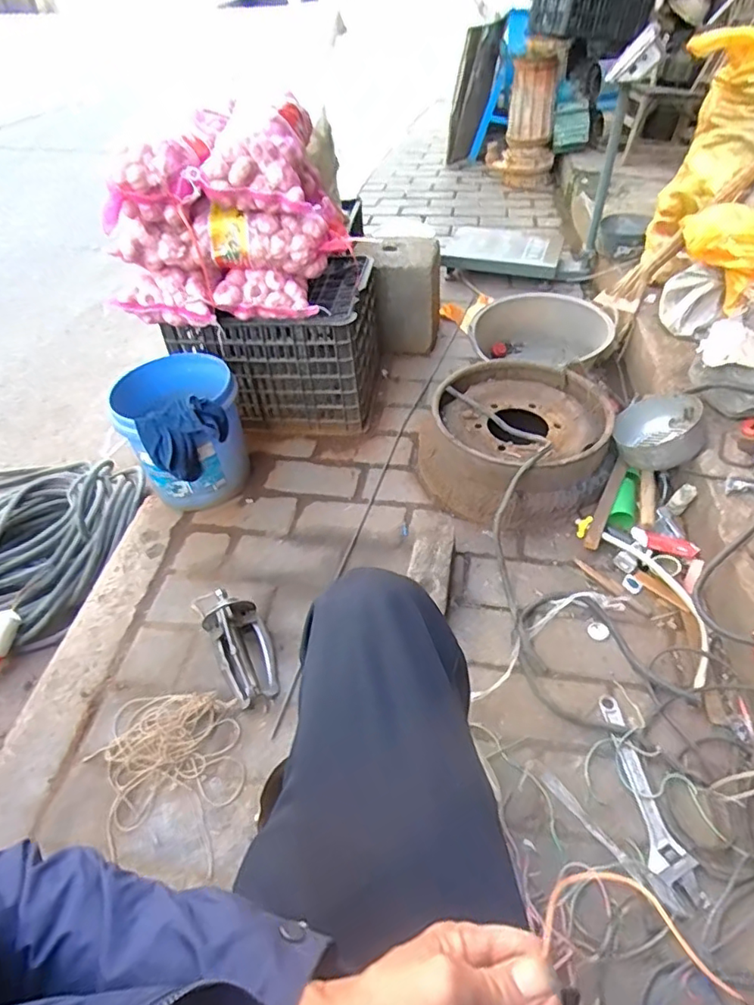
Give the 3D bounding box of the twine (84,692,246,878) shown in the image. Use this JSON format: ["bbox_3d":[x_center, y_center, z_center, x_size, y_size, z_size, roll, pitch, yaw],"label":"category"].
[{"bbox_3d":[-0.329,0.411,0.895,0.248,0.027,0.224,6,53,12],"label":"twine"}]

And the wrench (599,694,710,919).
[{"bbox_3d":[0.391,0.420,0.829,0.060,0.014,0.291,-2,44,0],"label":"wrench"}]

